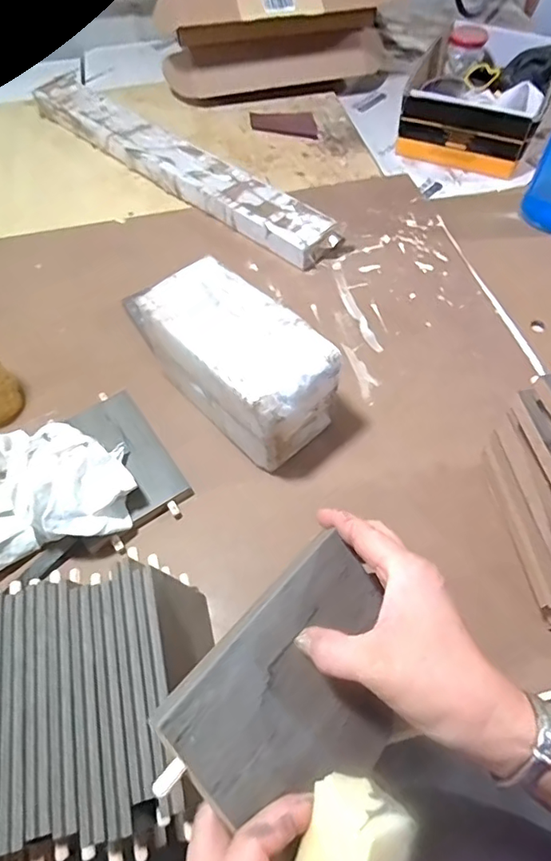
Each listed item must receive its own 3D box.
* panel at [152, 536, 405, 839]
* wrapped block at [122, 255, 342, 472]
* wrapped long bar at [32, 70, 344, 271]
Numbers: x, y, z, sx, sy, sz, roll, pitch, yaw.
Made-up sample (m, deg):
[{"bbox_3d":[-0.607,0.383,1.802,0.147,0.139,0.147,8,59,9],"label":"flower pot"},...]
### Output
[{"bbox_3d":[0.019,0.143,0.282,0.146,0.006,0.112,-36,92,-37],"label":"panel"},{"bbox_3d":[-0.041,-0.065,0.539,0.216,0.128,0.114,40,68,22],"label":"wrapped block"},{"bbox_3d":[-0.172,-0.442,0.825,0.678,0.046,0.091,38,66,22],"label":"wrapped long bar"}]

